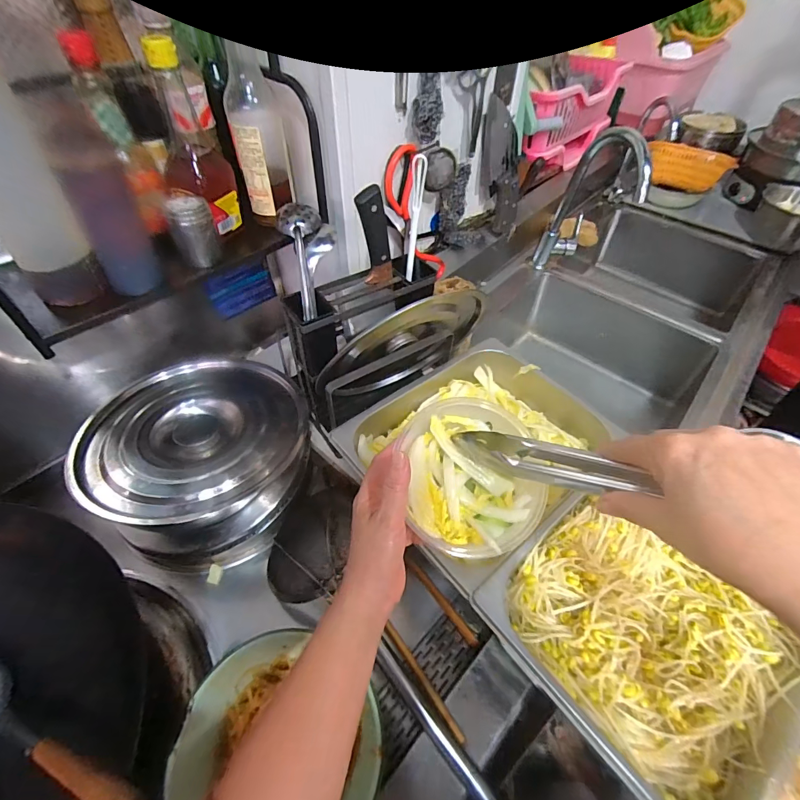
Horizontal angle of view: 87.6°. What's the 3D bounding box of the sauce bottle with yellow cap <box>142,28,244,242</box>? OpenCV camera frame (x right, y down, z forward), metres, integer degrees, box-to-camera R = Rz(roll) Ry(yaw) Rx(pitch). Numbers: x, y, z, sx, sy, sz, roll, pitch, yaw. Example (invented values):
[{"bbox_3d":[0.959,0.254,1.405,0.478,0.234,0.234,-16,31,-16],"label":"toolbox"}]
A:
[{"bbox_3d":[-0.248,-0.307,0.494,0.070,0.185,0.075,14,51,11],"label":"sauce bottle with yellow cap"}]

